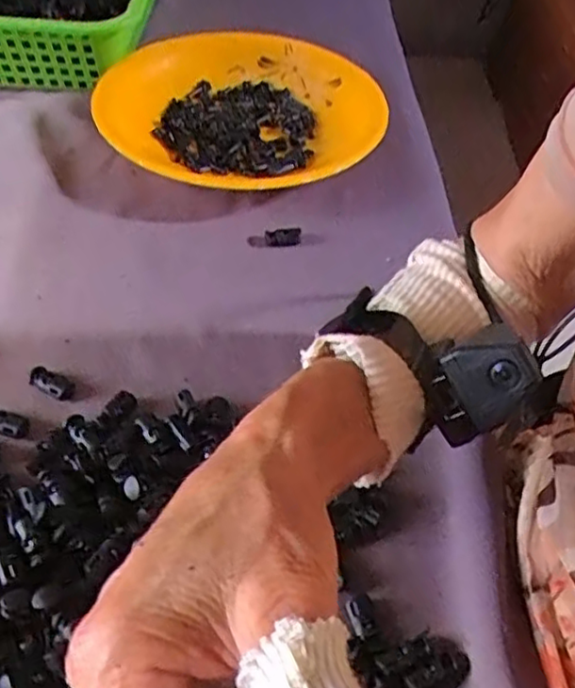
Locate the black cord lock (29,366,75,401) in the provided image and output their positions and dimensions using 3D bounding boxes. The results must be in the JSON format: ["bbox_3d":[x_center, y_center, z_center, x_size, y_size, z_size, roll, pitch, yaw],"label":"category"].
[{"bbox_3d":[-0.143,0.024,0.401,0.028,0.008,0.014,28,52,2],"label":"black cord lock"}]

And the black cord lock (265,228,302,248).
[{"bbox_3d":[-0.002,-0.083,0.503,0.028,0.004,0.015,-10,51,-13],"label":"black cord lock"}]

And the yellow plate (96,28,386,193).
[{"bbox_3d":[-0.037,-0.223,0.599,0.243,0.042,0.273,-33,59,-28],"label":"yellow plate"}]

